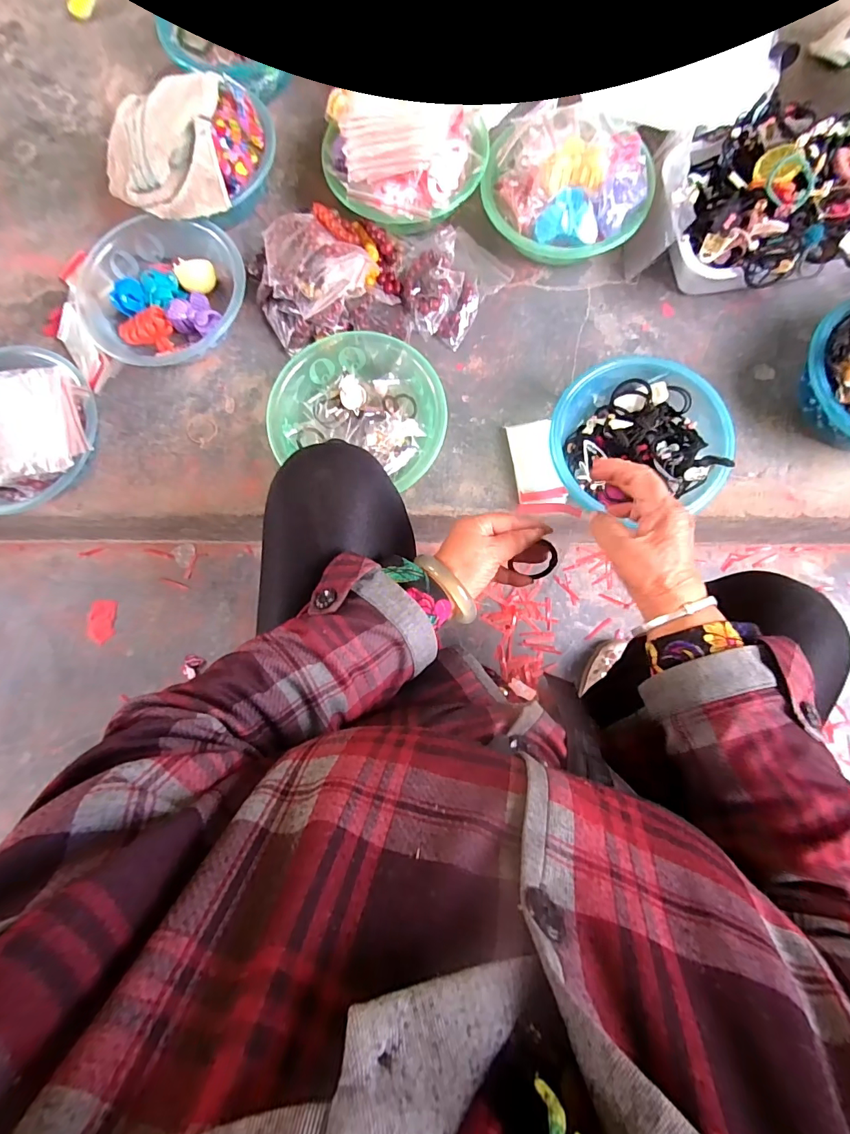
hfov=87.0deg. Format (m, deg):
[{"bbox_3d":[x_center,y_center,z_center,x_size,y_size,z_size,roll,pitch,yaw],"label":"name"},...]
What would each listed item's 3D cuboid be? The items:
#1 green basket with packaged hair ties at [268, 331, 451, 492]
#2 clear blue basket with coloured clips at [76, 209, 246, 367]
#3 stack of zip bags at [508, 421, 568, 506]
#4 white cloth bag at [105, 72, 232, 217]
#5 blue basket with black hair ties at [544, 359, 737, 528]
[{"bbox_3d":[-0.086,-0.224,0.638,0.239,0.070,0.228,13,83,4],"label":"green basket with packaged hair ties"},{"bbox_3d":[-0.382,-0.404,0.669,0.232,0.077,0.221,0,82,2],"label":"clear blue basket with coloured clips"},{"bbox_3d":[0.161,-0.149,0.648,0.065,0.011,0.121,-9,82,1],"label":"stack of zip bags"},{"bbox_3d":[-0.372,-0.597,0.628,0.174,0.057,0.196,-4,82,1],"label":"white cloth bag"},{"bbox_3d":[0.286,-0.164,0.607,0.207,0.080,0.222,0,82,2],"label":"blue basket with black hair ties"}]

